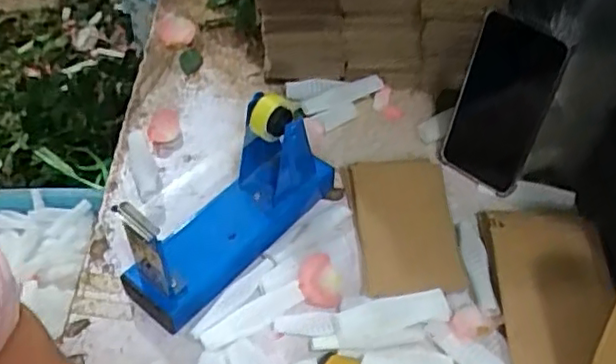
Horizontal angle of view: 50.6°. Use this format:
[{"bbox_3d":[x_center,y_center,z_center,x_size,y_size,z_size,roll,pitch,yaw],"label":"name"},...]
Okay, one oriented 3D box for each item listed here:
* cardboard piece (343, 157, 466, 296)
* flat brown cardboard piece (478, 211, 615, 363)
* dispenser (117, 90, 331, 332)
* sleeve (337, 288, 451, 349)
[{"bbox_3d":[0.087,0.038,0.605,0.091,0.018,0.143,-4,49,-1],"label":"cardboard piece"},{"bbox_3d":[0.197,0.082,0.524,0.089,0.022,0.158,-11,53,12],"label":"flat brown cardboard piece"},{"bbox_3d":[-0.062,0.011,0.548,0.066,0.127,0.212,35,59,25],"label":"dispenser"},{"bbox_3d":[0.068,0.109,0.523,0.091,0.018,0.027,-13,52,-11],"label":"sleeve"}]

